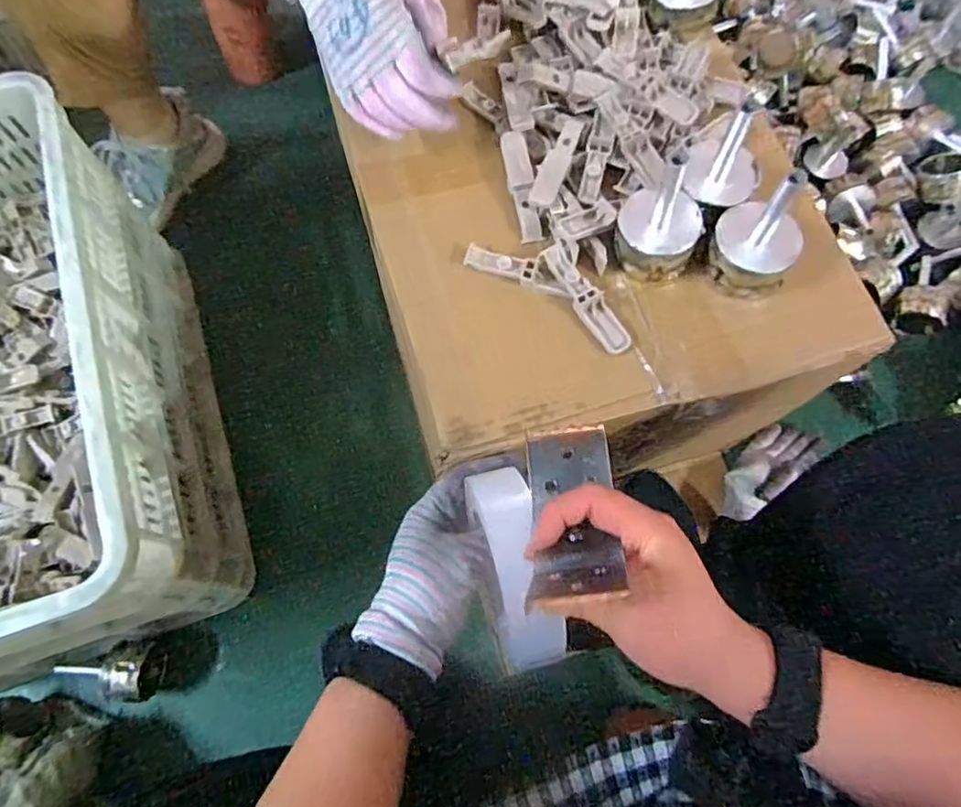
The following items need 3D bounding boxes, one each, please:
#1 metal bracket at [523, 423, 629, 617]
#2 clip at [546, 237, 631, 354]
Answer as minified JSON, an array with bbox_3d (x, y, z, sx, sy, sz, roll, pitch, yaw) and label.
[{"bbox_3d":[0.049,0.062,0.330,0.046,0.031,0.099,-7,46,8],"label":"metal bracket"},{"bbox_3d":[0.083,-0.082,0.478,0.026,0.016,0.097,-26,72,-9],"label":"clip"}]

